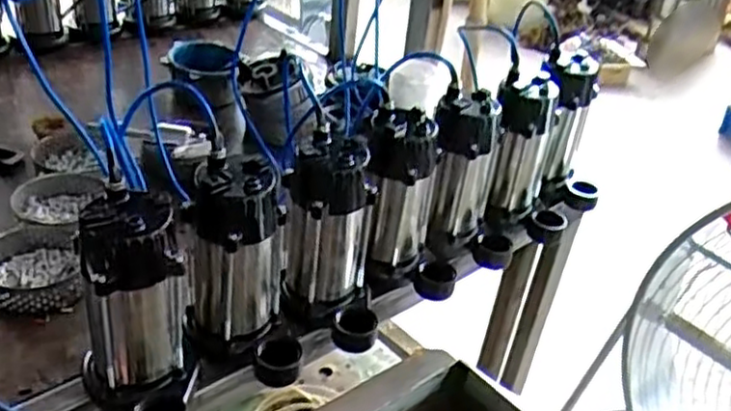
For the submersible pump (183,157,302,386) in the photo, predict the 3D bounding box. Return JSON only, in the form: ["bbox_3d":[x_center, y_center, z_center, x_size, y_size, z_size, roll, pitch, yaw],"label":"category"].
[{"bbox_3d":[-0.140,0.077,0.826,0.114,0.233,0.133,-5,35,-18],"label":"submersible pump"}]

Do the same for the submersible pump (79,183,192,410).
[{"bbox_3d":[-0.229,0.121,0.740,0.103,0.231,0.144,-11,37,-25],"label":"submersible pump"}]

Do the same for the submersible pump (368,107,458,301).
[{"bbox_3d":[0.063,-0.001,0.990,0.134,0.231,0.110,5,33,-3],"label":"submersible pump"}]

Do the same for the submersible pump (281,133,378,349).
[{"bbox_3d":[-0.039,0.052,0.891,0.111,0.234,0.133,2,34,-8],"label":"submersible pump"}]

